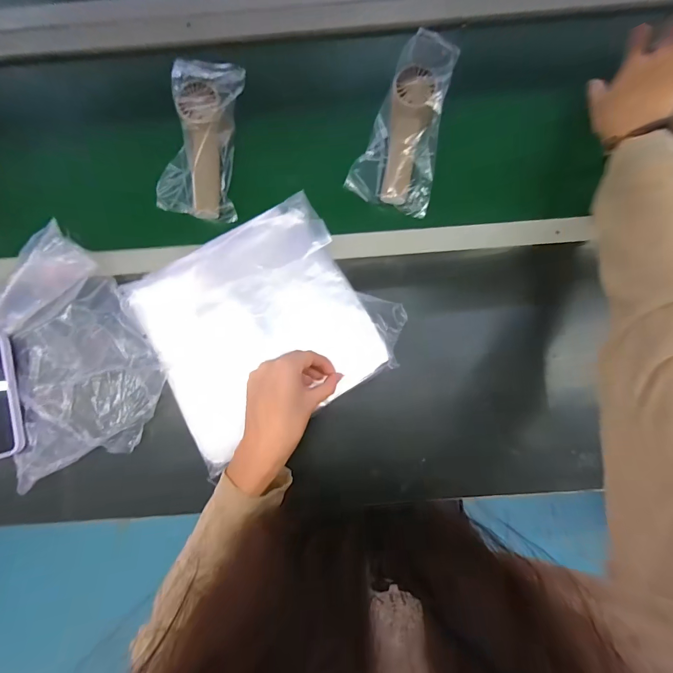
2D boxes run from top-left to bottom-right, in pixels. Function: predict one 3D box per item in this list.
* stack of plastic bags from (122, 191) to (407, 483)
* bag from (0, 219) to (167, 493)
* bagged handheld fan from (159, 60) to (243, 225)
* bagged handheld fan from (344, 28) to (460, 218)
[{"bbox_3d":[-0.085,-0.016,0.427,0.277,0.032,0.237,-29,94,-3],"label":"stack of plastic bags"},{"bbox_3d":[-0.355,0.037,0.419,0.244,0.046,0.257,-35,81,-4],"label":"bag"},{"bbox_3d":[-0.171,-0.247,0.453,0.101,0.057,0.179,11,102,4],"label":"bagged handheld fan"},{"bbox_3d":[0.086,-0.263,0.446,0.103,0.045,0.190,16,104,5],"label":"bagged handheld fan"}]

